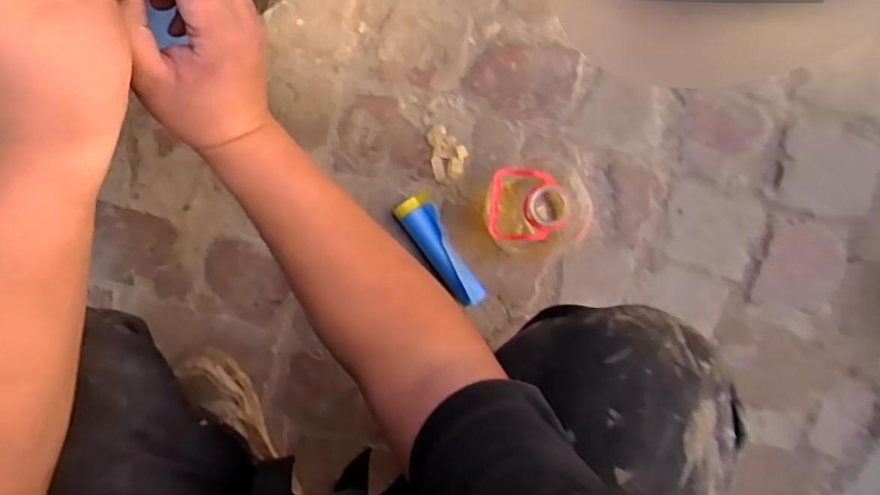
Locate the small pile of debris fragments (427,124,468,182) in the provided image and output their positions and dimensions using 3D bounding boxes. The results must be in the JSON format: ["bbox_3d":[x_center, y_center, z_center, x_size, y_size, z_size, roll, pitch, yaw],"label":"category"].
[{"bbox_3d":[0.010,-0.127,0.774,0.046,0.008,0.070,-8,92,4],"label":"small pile of debris fragments"}]

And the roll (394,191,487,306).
[{"bbox_3d":[0.003,0.004,0.770,0.051,0.037,0.161,-33,90,4],"label":"roll"}]

